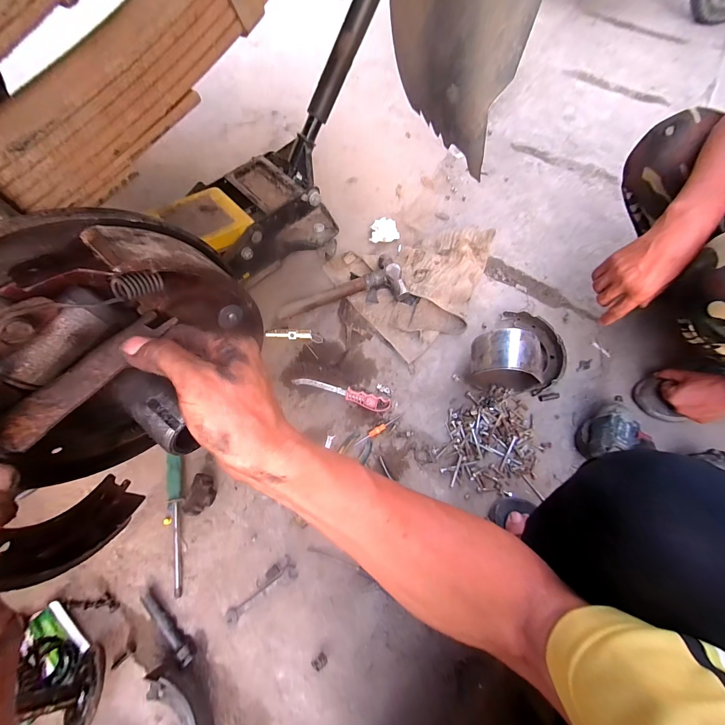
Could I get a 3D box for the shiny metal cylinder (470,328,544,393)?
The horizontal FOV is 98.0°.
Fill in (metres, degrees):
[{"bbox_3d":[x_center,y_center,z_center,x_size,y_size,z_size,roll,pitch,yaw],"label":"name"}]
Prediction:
[{"bbox_3d":[0.292,-0.004,0.650,0.136,0.123,0.093,6,68,0],"label":"shiny metal cylinder"}]

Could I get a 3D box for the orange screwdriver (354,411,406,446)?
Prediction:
[{"bbox_3d":[0.039,0.136,0.653,0.126,0.013,0.012,-28,72,-13],"label":"orange screwdriver"}]

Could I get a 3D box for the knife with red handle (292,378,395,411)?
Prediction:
[{"bbox_3d":[-0.044,0.065,0.676,0.210,0.021,0.028,17,68,5],"label":"knife with red handle"}]

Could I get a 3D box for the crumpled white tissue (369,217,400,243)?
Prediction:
[{"bbox_3d":[0.061,-0.358,0.851,0.077,0.027,0.077,1,68,-2],"label":"crumpled white tissue"}]

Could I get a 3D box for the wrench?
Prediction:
[{"bbox_3d":[-0.173,0.395,0.543,0.131,0.005,0.036,-35,73,-15],"label":"wrench"}]

